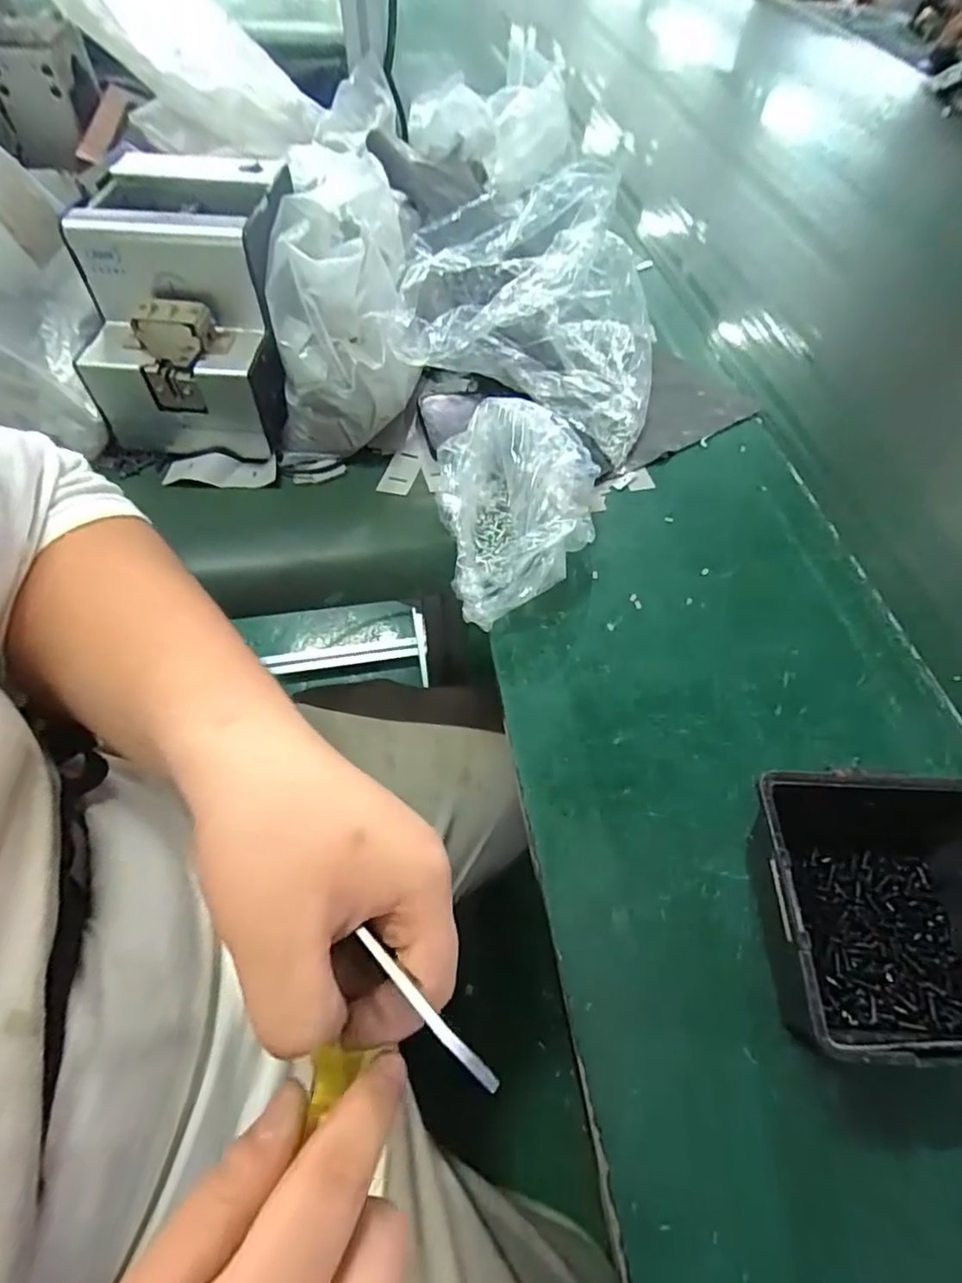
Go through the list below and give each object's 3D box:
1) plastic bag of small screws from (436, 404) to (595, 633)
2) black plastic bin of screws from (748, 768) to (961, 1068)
[{"bbox_3d":[0.031,-0.099,0.437,0.111,0.070,0.155,-8,57,-10],"label":"plastic bag of small screws"},{"bbox_3d":[0.196,0.130,0.293,0.131,0.065,0.113,2,56,-3],"label":"black plastic bin of screws"}]

